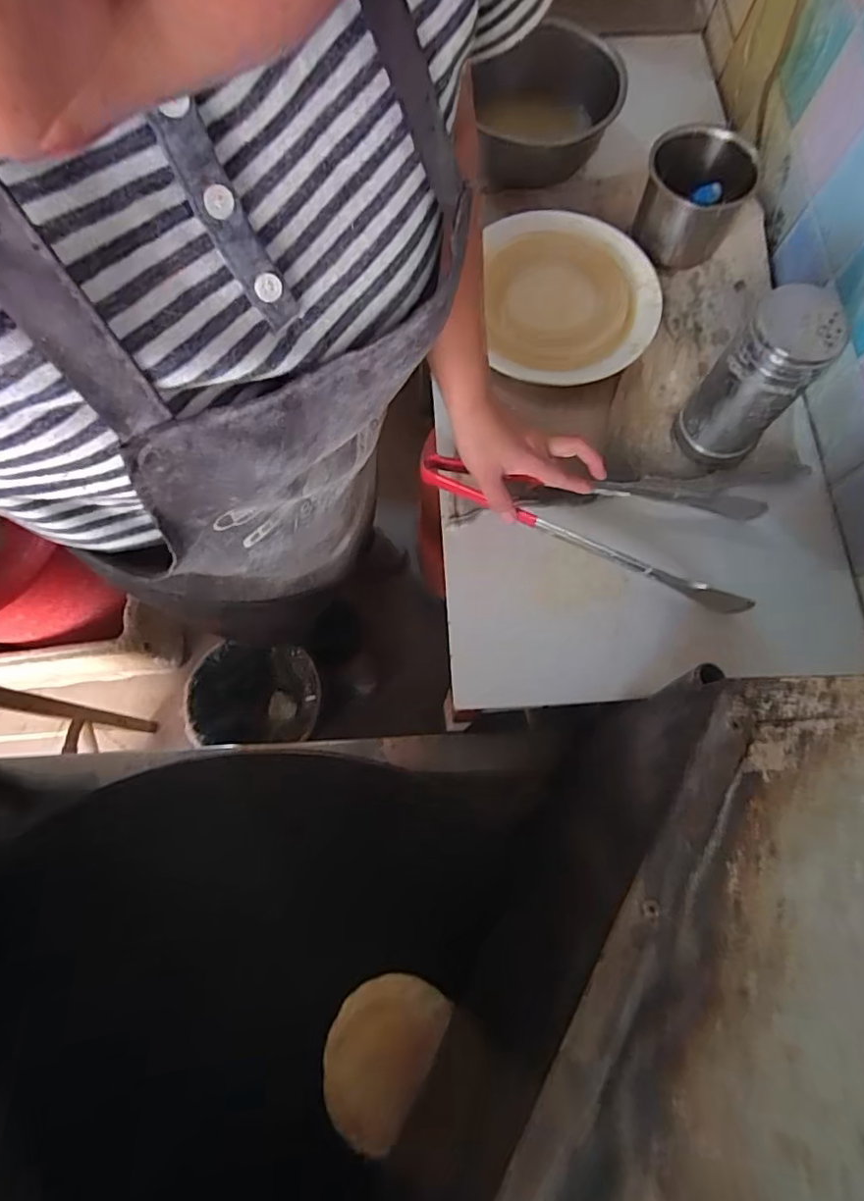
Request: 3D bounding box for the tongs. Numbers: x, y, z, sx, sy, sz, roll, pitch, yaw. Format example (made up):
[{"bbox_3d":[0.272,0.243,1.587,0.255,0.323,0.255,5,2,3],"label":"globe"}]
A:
[{"bbox_3d":[0.146,-0.080,0.544,0.327,0.056,0.122,12,75,1],"label":"tongs"}]

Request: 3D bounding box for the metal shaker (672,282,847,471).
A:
[{"bbox_3d":[0.297,-0.199,0.527,0.079,0.166,0.083,0,75,0],"label":"metal shaker"}]

